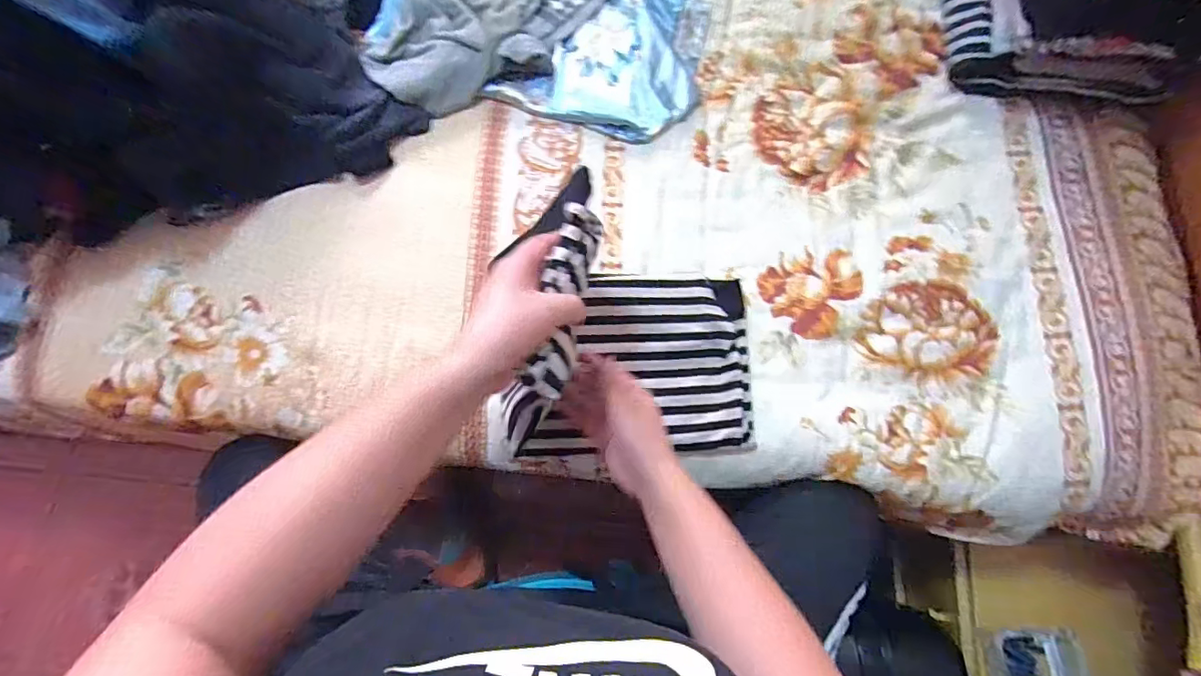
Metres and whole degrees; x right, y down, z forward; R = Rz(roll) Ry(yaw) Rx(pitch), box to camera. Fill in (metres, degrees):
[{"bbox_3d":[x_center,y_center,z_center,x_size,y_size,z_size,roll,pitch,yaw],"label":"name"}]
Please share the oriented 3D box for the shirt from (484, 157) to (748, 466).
[{"bbox_3d":[0.052,0.005,0.467,0.210,0.201,0.212,11,77,3],"label":"shirt"}]

